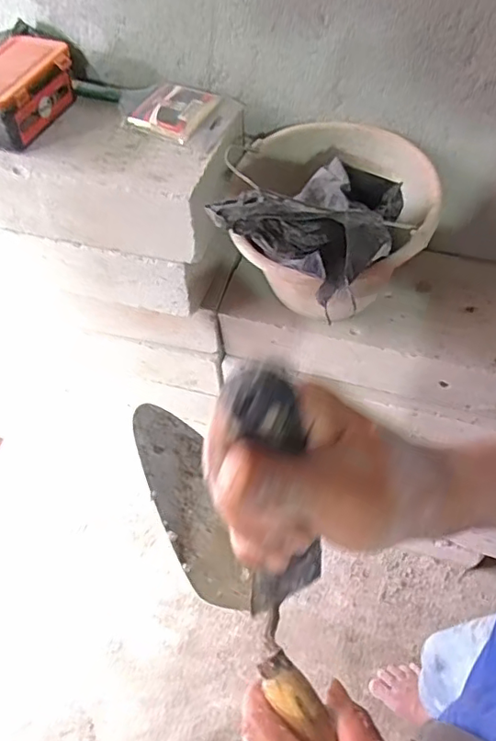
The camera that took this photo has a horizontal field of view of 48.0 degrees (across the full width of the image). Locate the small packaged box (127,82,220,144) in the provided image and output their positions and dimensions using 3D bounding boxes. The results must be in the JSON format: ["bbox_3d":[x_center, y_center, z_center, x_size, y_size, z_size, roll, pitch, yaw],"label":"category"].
[{"bbox_3d":[-0.087,-0.319,0.679,0.080,0.015,0.094,26,60,18],"label":"small packaged box"}]

